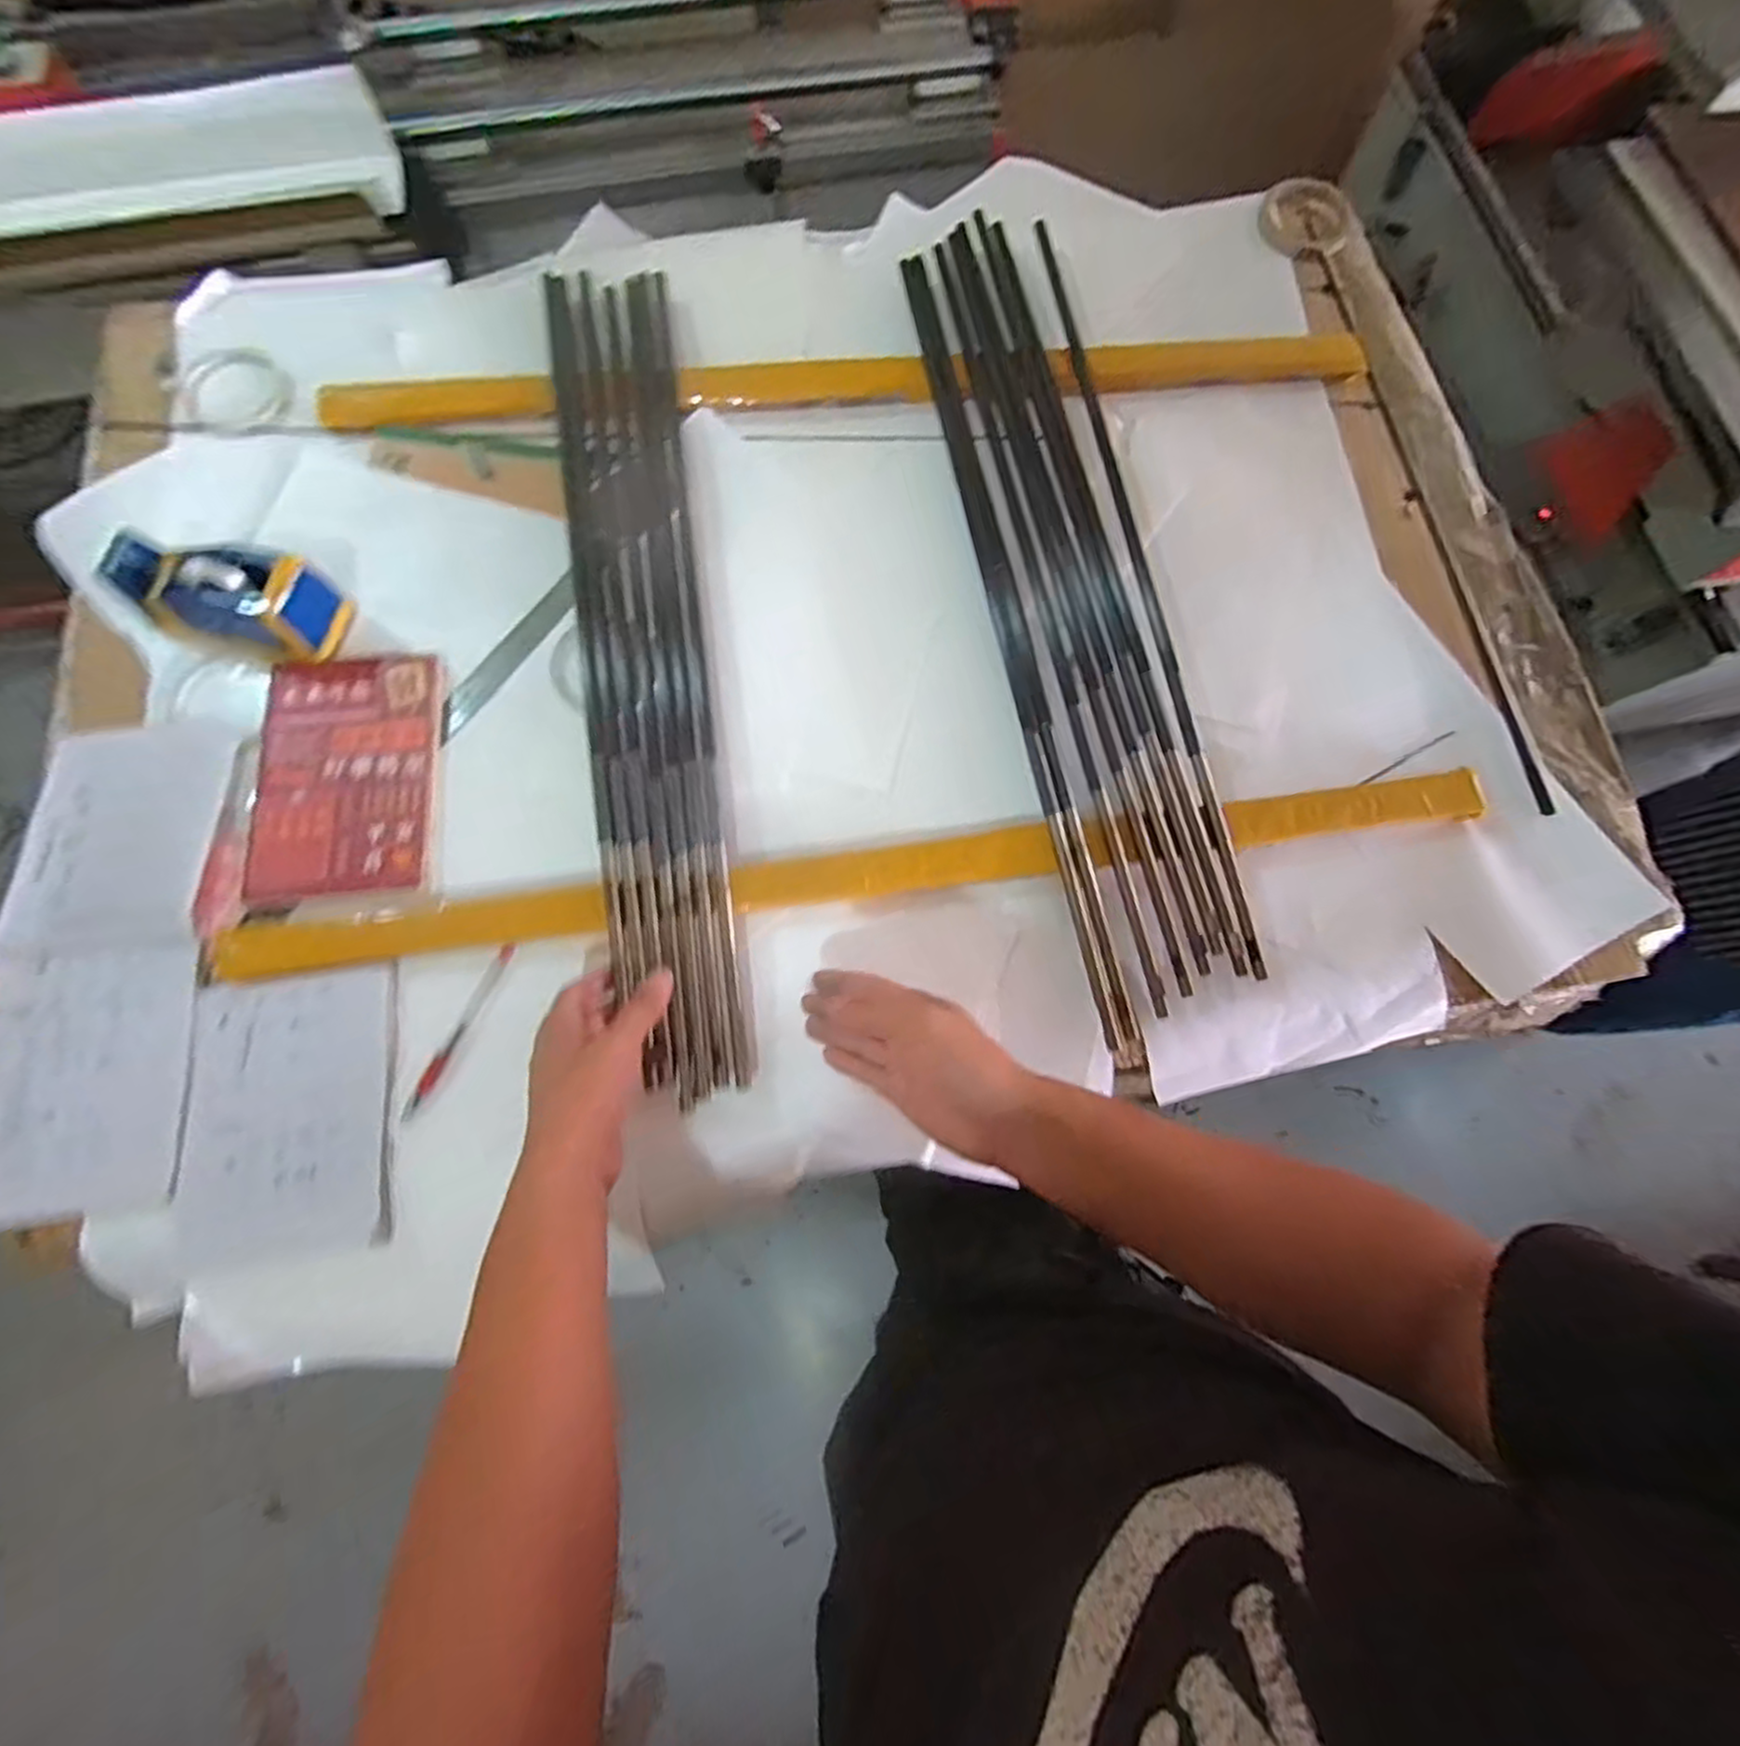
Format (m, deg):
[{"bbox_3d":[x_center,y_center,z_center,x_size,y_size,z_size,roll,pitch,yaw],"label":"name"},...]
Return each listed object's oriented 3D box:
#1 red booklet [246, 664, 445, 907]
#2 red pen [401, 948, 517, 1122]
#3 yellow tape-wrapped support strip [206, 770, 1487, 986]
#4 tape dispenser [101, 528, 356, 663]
[{"bbox_3d":[-0.413,-0.081,0.589,0.143,0.005,0.201,-5,73,-2],"label":"red booklet"},{"bbox_3d":[-0.300,0.112,0.543,0.010,0.008,0.134,22,74,6],"label":"red pen"},{"bbox_3d":[0.000,-0.004,0.564,0.957,0.021,0.048,-7,73,-3],"label":"yellow tape-wrapped support strip"},{"bbox_3d":[-0.514,-0.226,0.594,0.150,0.075,0.077,13,73,3],"label":"tape dispenser"}]

